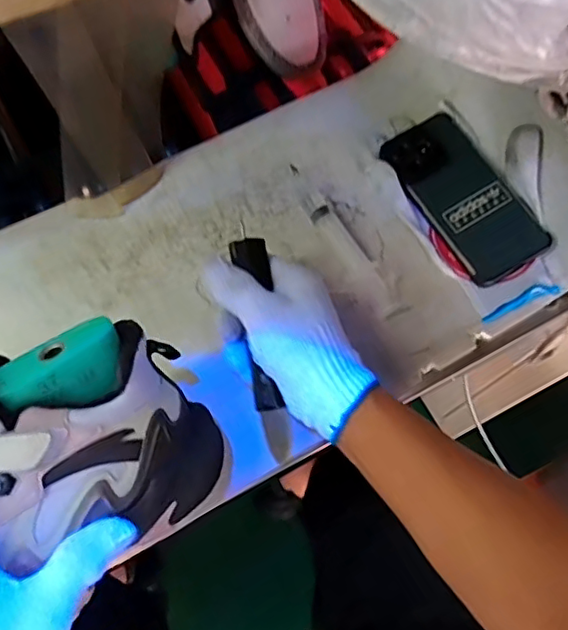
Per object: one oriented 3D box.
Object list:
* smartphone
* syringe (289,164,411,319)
[{"bbox_3d":[0.162,-0.109,0.535,0.080,0.011,0.163,-32,74,-5],"label":"smartphone"},{"bbox_3d":[0.052,-0.067,0.525,0.028,0.017,0.162,-30,74,-13],"label":"syringe"}]

